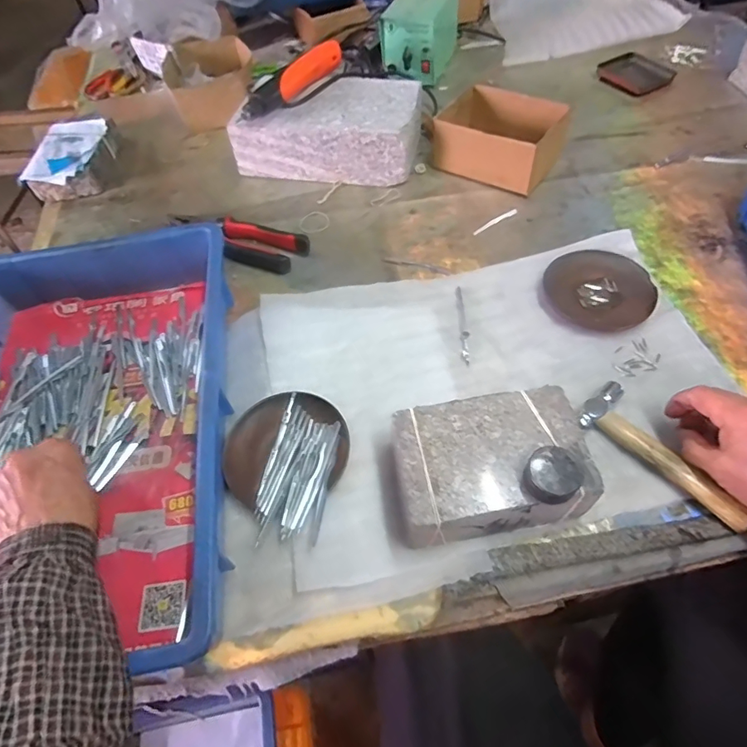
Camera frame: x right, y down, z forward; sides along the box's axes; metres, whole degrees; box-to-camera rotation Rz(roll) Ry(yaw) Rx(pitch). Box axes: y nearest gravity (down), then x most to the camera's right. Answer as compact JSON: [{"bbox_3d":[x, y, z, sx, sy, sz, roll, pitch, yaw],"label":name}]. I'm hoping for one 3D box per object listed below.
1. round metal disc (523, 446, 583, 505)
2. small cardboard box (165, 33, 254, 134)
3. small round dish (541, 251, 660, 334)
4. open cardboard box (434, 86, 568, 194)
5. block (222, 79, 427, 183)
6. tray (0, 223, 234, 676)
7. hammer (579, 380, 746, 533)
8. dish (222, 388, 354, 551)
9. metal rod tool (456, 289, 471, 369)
[{"bbox_3d":[0.131,0.076,0.355,0.036,0.023,0.038,-2,56,3],"label":"round metal disc"},{"bbox_3d":[-0.268,-0.489,0.808,0.148,0.064,0.156,-22,57,-10],"label":"small cardboard box"},{"bbox_3d":[0.251,-0.093,0.535,0.106,0.014,0.109,-2,56,3],"label":"small round dish"},{"bbox_3d":[0.170,-0.325,0.659,0.155,0.060,0.122,28,62,21],"label":"open cardboard box"},{"bbox_3d":[-0.062,-0.354,0.694,0.252,0.076,0.143,6,57,8],"label":"block"},{"bbox_3d":[-0.274,0.048,0.443,0.278,0.087,0.416,-10,56,-2],"label":"tray"},{"bbox_3d":[0.257,0.068,0.424,0.051,0.028,0.147,-40,62,-21],"label":"hammer"},{"bbox_3d":[-0.081,0.075,0.437,0.109,0.016,0.129,14,58,13],"label":"dish"},{"bbox_3d":[0.098,-0.054,0.526,0.010,0.006,0.109,0,57,3],"label":"metal rod tool"}]

